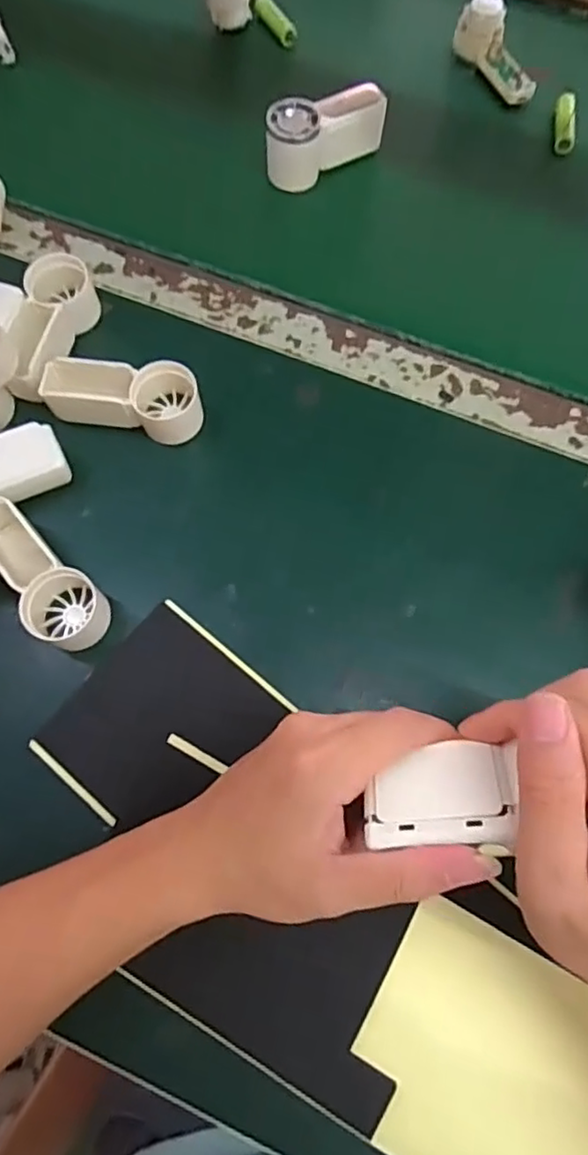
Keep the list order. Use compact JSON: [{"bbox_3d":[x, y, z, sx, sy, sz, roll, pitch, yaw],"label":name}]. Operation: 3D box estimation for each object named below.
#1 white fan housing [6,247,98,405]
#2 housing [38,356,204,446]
[{"bbox_3d":[-0.155,-0.160,0.403,0.037,0.033,0.097,5,72,1],"label":"white fan housing"},{"bbox_3d":[-0.105,-0.113,0.384,0.094,0.037,0.039,6,69,-10],"label":"housing"}]

